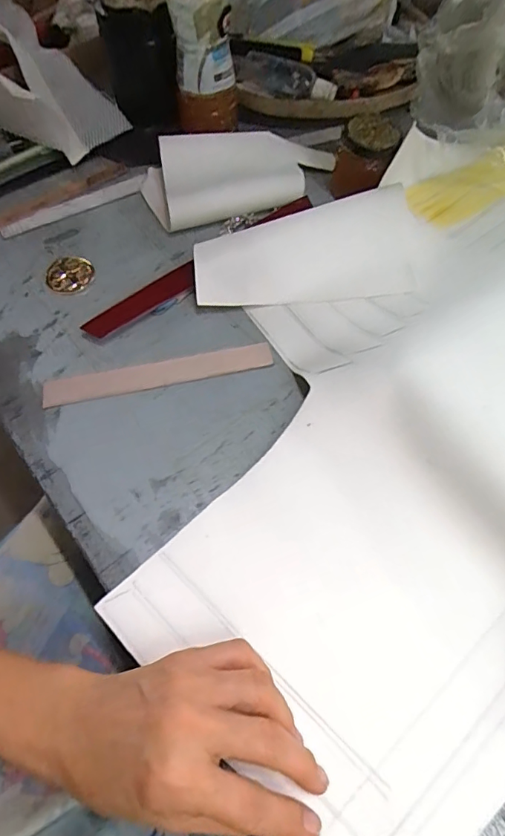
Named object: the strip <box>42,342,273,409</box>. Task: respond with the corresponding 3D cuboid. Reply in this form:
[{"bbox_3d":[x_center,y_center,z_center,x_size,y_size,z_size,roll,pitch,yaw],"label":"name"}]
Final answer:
[{"bbox_3d":[-0.081,-0.037,0.410,0.194,0.004,0.025,-11,64,-3],"label":"strip"}]

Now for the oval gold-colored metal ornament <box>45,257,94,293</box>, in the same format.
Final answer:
[{"bbox_3d":[-0.176,-0.138,0.464,0.044,0.008,0.041,-27,64,-14],"label":"oval gold-colored metal ornament"}]

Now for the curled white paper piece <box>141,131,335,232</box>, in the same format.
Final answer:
[{"bbox_3d":[-0.012,-0.268,0.515,0.211,0.028,0.117,-11,62,-6],"label":"curled white paper piece"}]

